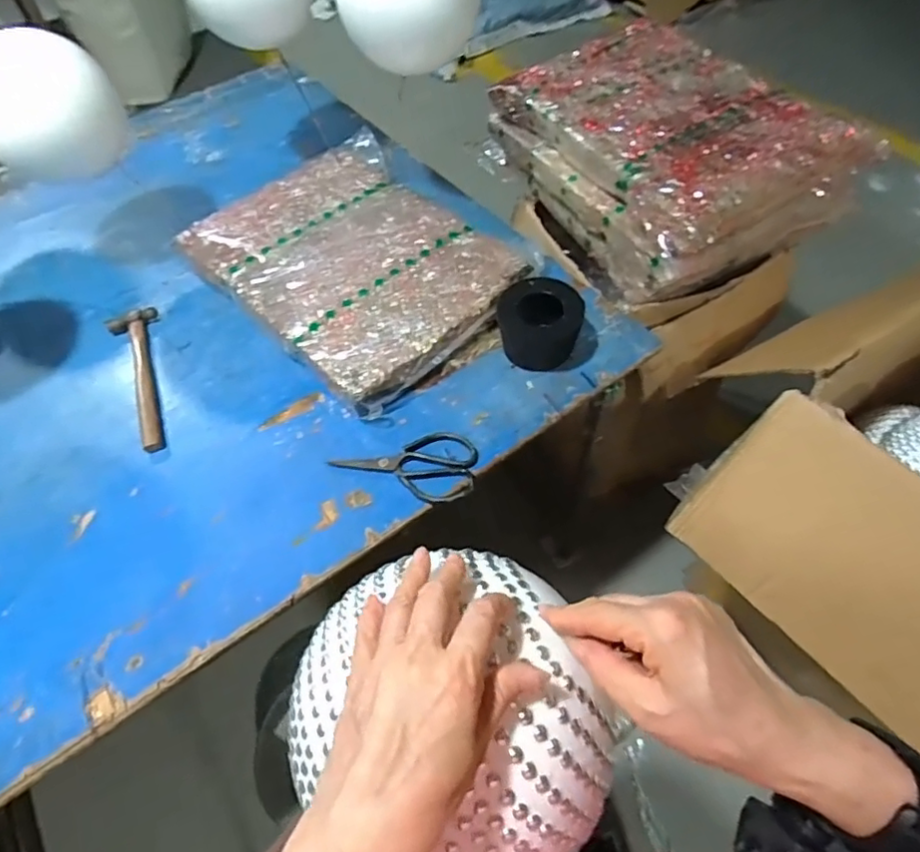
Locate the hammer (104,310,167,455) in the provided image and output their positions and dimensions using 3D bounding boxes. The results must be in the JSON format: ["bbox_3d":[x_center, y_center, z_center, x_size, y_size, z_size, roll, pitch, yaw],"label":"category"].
[{"bbox_3d":[-0.463,-0.071,0.863,0.068,0.019,0.274,-20,55,-10],"label":"hammer"}]

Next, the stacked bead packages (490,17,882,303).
[{"bbox_3d":[0.359,-0.469,1.024,0.414,0.173,0.501,-23,55,-12],"label":"stacked bead packages"}]

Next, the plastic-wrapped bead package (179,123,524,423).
[{"bbox_3d":[-0.169,-0.265,0.953,0.379,0.062,0.537,-35,58,-19],"label":"plastic-wrapped bead package"}]

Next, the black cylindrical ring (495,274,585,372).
[{"bbox_3d":[0.110,-0.140,0.819,0.101,0.084,0.095,-2,54,3],"label":"black cylindrical ring"}]

